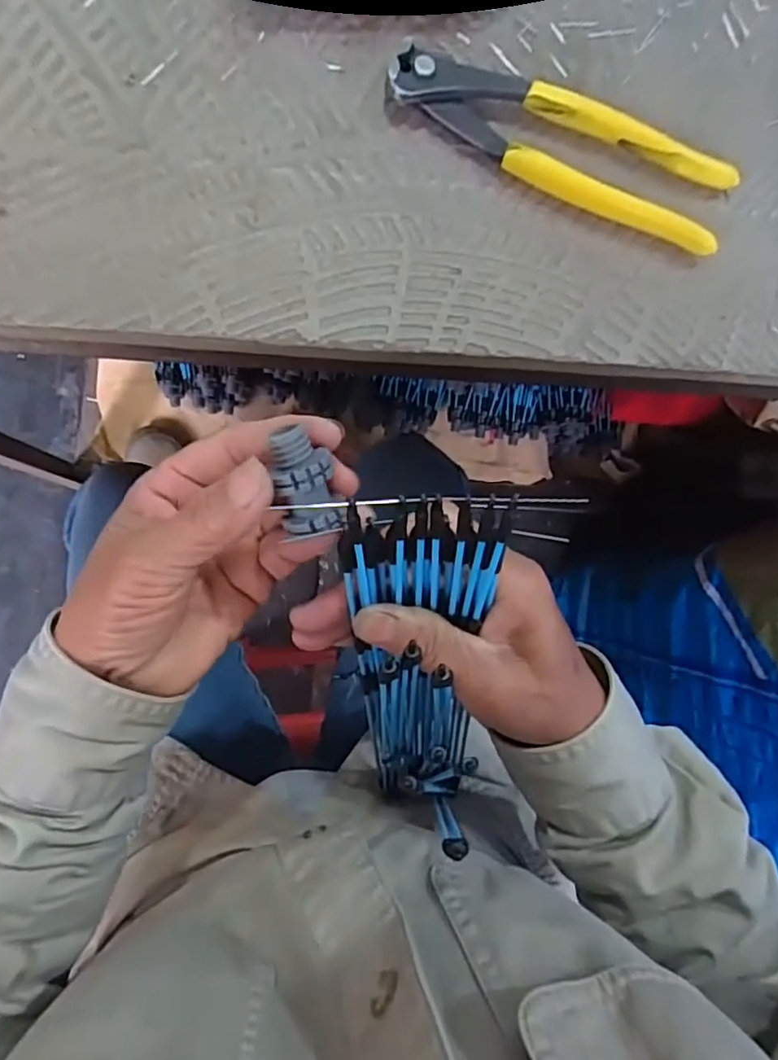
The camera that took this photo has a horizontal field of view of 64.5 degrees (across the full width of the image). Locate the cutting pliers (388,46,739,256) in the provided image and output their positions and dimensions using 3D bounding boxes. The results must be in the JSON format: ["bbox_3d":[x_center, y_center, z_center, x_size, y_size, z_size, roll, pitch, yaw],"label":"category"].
[{"bbox_3d":[0.079,-0.177,0.284,0.162,0.014,0.041,22,84,-3],"label":"cutting pliers"}]

